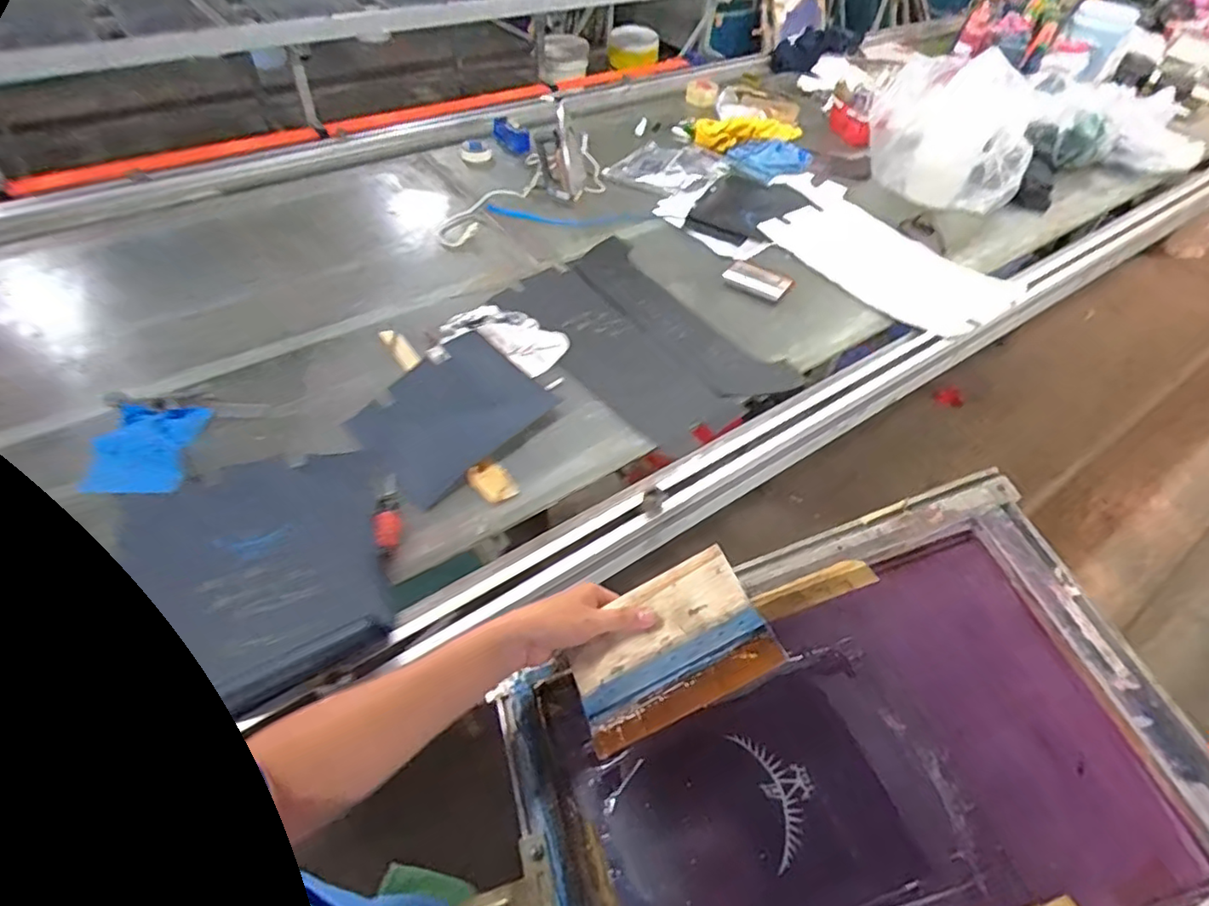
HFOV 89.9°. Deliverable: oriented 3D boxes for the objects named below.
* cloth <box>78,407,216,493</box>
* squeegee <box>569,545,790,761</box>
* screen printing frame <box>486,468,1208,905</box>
[{"bbox_3d":[-0.704,-0.006,0.930,0.143,0.025,0.143,0,69,-12],"label":"cloth"},{"bbox_3d":[0.054,0.176,0.554,0.178,0.016,0.120,-29,62,3],"label":"squeegee"},{"bbox_3d":[0.195,0.280,0.518,0.531,0.041,0.384,-22,56,3],"label":"screen printing frame"}]

